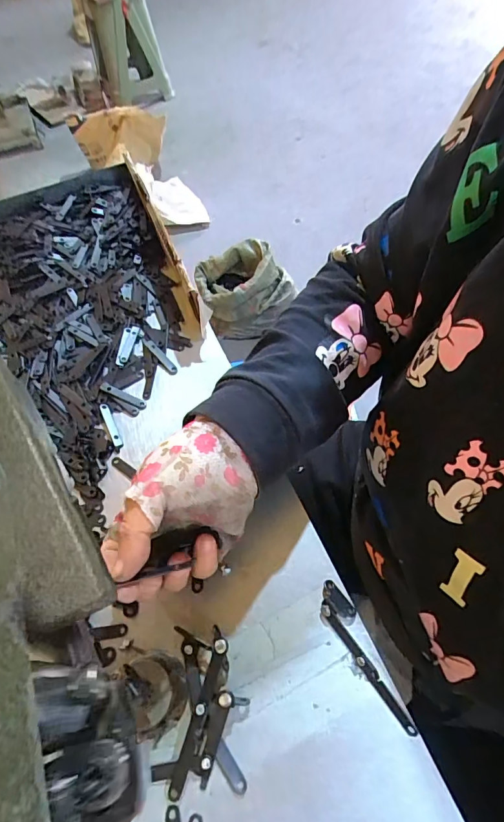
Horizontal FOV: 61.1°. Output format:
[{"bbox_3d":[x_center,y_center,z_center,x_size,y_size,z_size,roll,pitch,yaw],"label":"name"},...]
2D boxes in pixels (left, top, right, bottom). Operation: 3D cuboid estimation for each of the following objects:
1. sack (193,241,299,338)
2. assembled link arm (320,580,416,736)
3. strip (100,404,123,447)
[{"bbox_3d":[-0.025,-0.400,1.465,0.326,0.275,0.185,-5,59,1],"label":"sack"},{"bbox_3d":[0.075,0.163,0.287,0.022,0.008,0.097,-27,60,-14],"label":"assembled link arm"},{"bbox_3d":[-0.133,0.013,0.403,0.009,0.004,0.051,-24,59,-13],"label":"strip"}]

